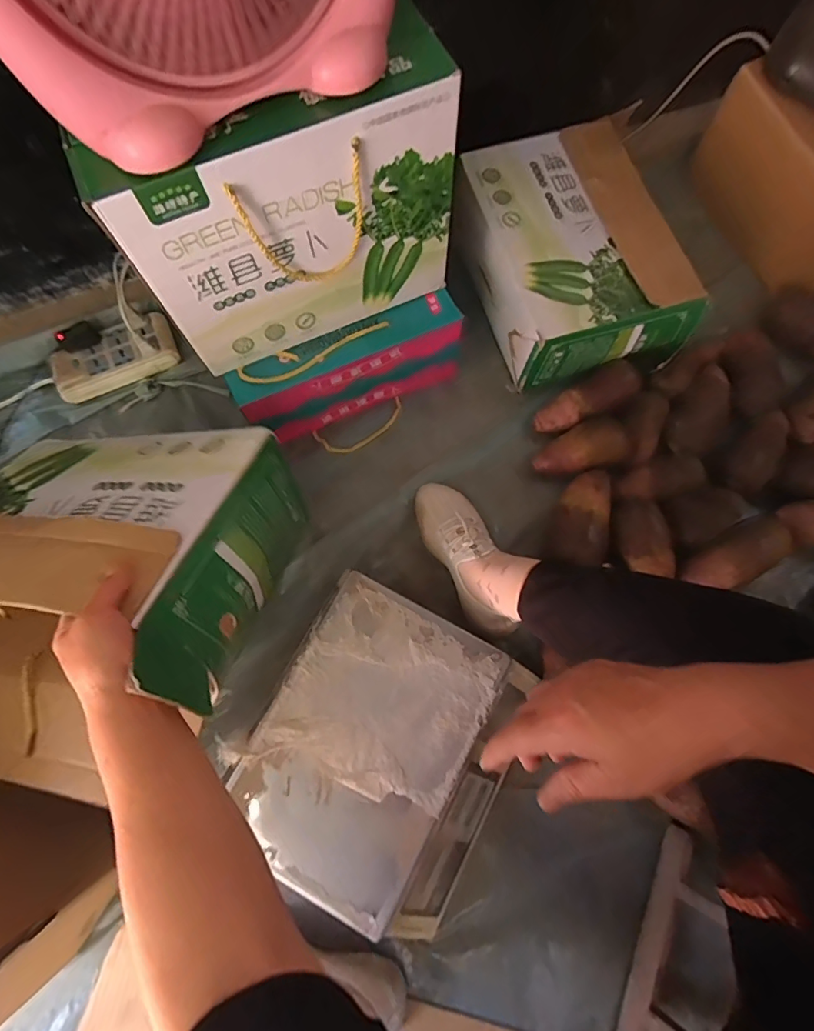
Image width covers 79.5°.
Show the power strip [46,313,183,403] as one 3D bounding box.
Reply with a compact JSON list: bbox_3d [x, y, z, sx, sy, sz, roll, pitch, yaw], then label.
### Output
[{"bbox_3d":[-0.470,-0.252,0.781,0.196,0.031,0.097,-28,77,-7],"label":"power strip"}]

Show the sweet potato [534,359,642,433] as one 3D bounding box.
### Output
[{"bbox_3d":[0.283,-0.175,0.770,0.172,0.051,0.072,-37,78,-9],"label":"sweet potato"}]

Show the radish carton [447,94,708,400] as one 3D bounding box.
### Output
[{"bbox_3d":[0.257,-0.409,0.787,0.274,0.139,0.392,-17,76,-5],"label":"radish carton"}]

